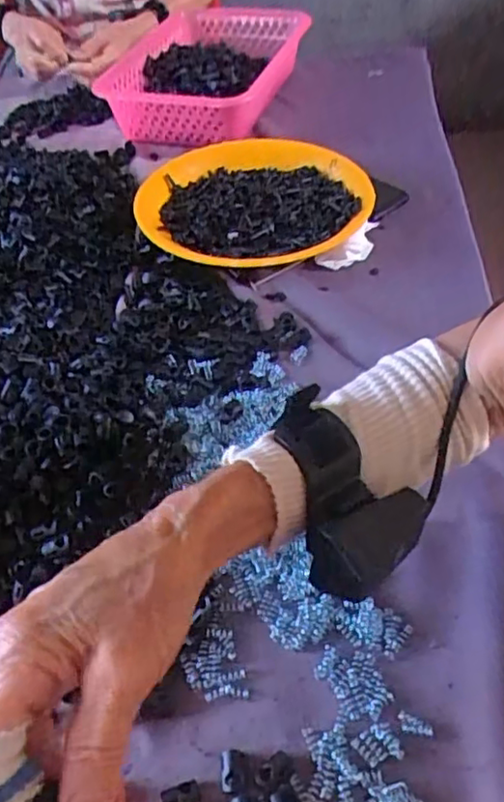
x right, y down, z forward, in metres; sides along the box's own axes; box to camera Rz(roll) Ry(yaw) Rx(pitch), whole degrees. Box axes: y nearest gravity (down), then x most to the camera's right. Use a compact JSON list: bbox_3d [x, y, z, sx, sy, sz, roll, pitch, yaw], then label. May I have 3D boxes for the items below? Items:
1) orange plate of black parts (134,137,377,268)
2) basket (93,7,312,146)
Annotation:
[{"bbox_3d":[0.003,-0.213,0.666,0.230,0.042,0.235,-3,48,3],"label":"orange plate of black parts"},{"bbox_3d":[-0.060,-0.453,0.858,0.213,0.087,0.325,8,49,12],"label":"basket"}]

